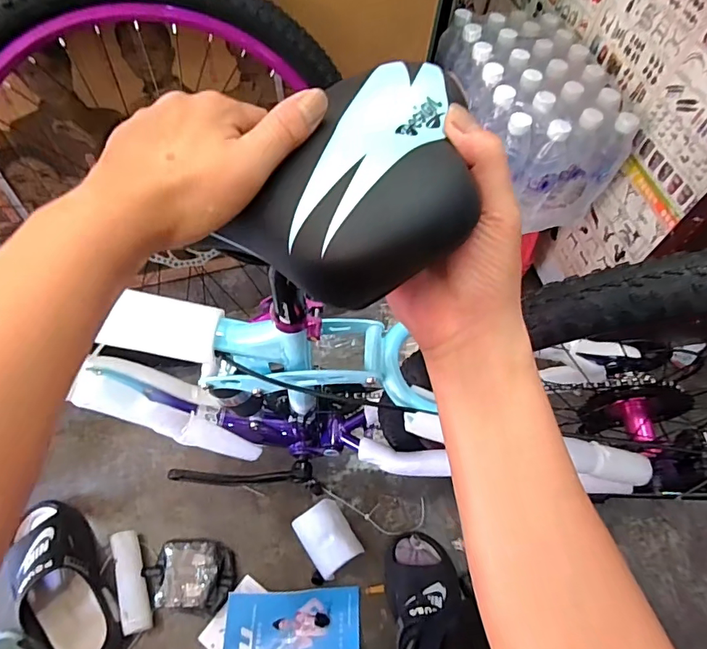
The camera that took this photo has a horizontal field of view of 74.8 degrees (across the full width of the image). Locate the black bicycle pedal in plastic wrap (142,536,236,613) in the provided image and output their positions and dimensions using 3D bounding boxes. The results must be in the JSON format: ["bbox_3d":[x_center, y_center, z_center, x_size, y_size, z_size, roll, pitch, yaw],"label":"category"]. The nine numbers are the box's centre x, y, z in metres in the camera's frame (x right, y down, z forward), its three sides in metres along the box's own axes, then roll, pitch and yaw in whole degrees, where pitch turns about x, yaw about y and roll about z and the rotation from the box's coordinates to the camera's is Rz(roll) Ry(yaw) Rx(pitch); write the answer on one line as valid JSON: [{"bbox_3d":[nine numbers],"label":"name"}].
[{"bbox_3d":[-0.262,0.402,0.744,0.136,0.046,0.102,7,59,0],"label":"black bicycle pedal in plastic wrap"}]

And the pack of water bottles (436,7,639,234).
[{"bbox_3d":[0.306,-0.379,0.847,0.257,0.204,0.356,-9,60,-10],"label":"pack of water bottles"}]

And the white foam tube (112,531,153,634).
[{"bbox_3d":[-0.352,0.405,0.737,0.041,0.029,0.149,-18,62,-15],"label":"white foam tube"}]

